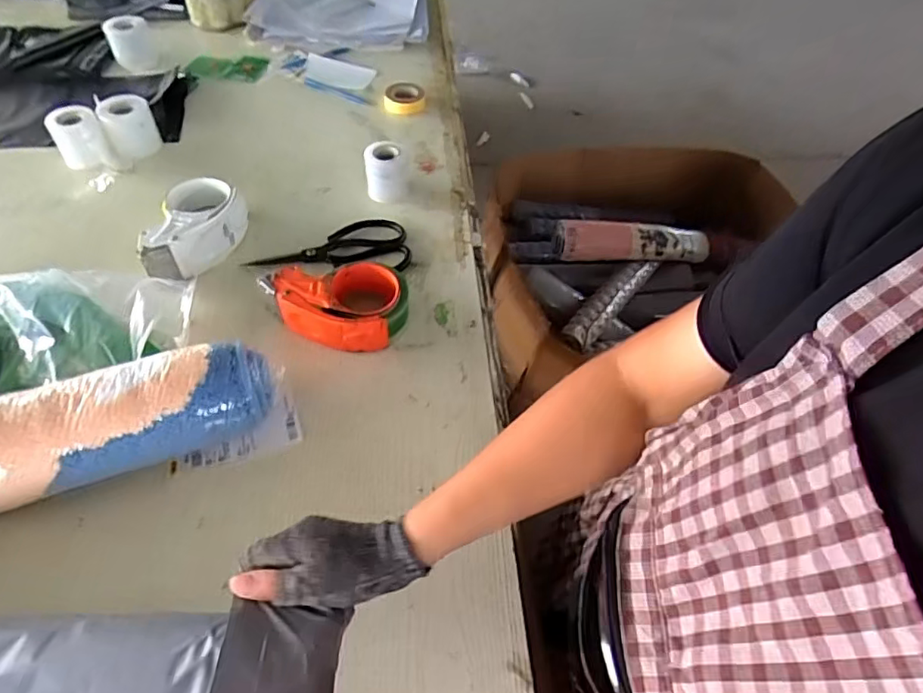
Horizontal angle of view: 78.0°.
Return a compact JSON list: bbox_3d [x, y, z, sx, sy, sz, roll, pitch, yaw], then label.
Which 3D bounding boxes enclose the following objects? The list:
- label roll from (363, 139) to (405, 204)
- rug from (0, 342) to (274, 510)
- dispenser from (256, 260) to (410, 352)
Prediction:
[{"bbox_3d":[-0.111,-0.251,0.824,0.053,0.075,0.058,2,53,-2],"label":"label roll"},{"bbox_3d":[-0.427,0.108,0.511,0.498,0.103,0.079,-18,56,-17],"label":"rug"},{"bbox_3d":[-0.142,-0.046,0.662,0.161,0.055,0.098,-10,54,-11],"label":"dispenser"}]

